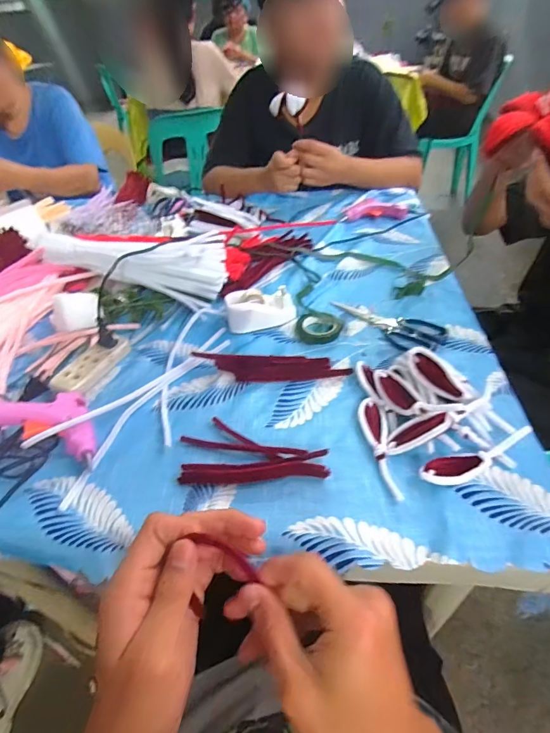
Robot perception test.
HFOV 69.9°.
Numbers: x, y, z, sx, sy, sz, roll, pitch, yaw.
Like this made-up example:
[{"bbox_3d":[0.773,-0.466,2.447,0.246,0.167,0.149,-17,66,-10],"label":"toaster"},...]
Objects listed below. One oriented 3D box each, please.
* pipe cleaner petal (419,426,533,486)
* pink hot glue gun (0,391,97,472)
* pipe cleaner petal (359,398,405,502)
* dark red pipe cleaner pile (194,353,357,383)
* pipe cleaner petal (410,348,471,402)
[{"bbox_3d":[0.196,0.087,0.384,0.124,0.017,0.030,-19,44,-16],"label":"pipe cleaner petal"},{"bbox_3d":[-0.242,0.068,0.413,0.098,0.050,0.111,-31,48,-27],"label":"pink hot glue gun"},{"bbox_3d":[0.106,0.081,0.406,0.029,0.010,0.120,0,42,4],"label":"pipe cleaner petal"},{"bbox_3d":[-0.003,0.001,0.508,0.193,0.015,0.035,1,42,5],"label":"dark red pipe cleaner pile"},{"bbox_3d":[0.175,0.010,0.424,0.033,0.011,0.076,-44,65,7],"label":"pipe cleaner petal"}]

